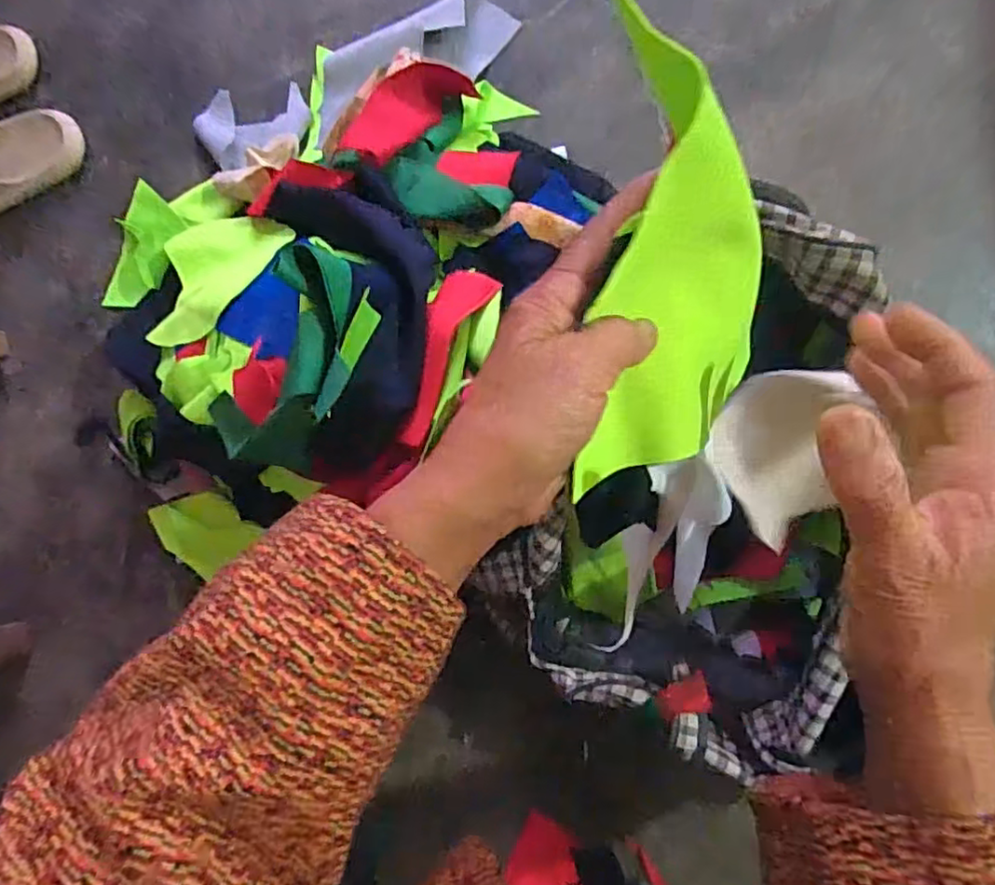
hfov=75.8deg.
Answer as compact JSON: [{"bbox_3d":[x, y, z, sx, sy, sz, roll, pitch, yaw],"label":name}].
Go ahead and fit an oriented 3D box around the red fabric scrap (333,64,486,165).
[{"bbox_3d":[-0.097,-0.350,0.669,0.062,0.024,0.160,41,71,5],"label":"red fabric scrap"}]

